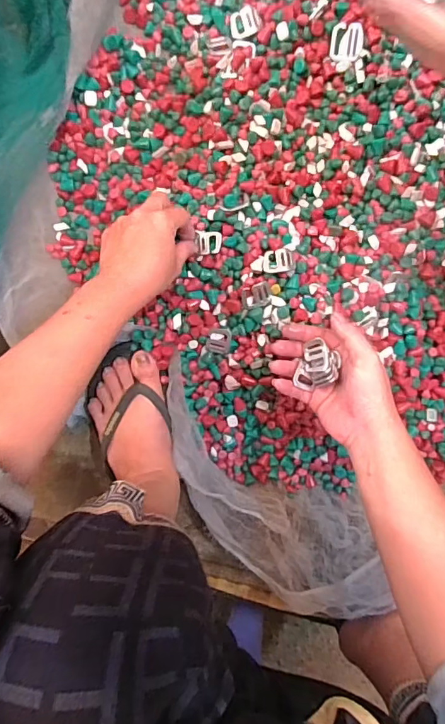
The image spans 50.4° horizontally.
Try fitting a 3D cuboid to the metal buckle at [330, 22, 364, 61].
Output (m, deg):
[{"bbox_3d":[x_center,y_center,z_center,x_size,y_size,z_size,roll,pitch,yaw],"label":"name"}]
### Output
[{"bbox_3d":[0.131,-0.336,0.496,0.031,0.008,0.034,4,98,1],"label":"metal buckle"}]

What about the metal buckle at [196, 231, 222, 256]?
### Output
[{"bbox_3d":[-0.014,-0.131,0.522,0.025,0.007,0.027,5,98,0],"label":"metal buckle"}]

